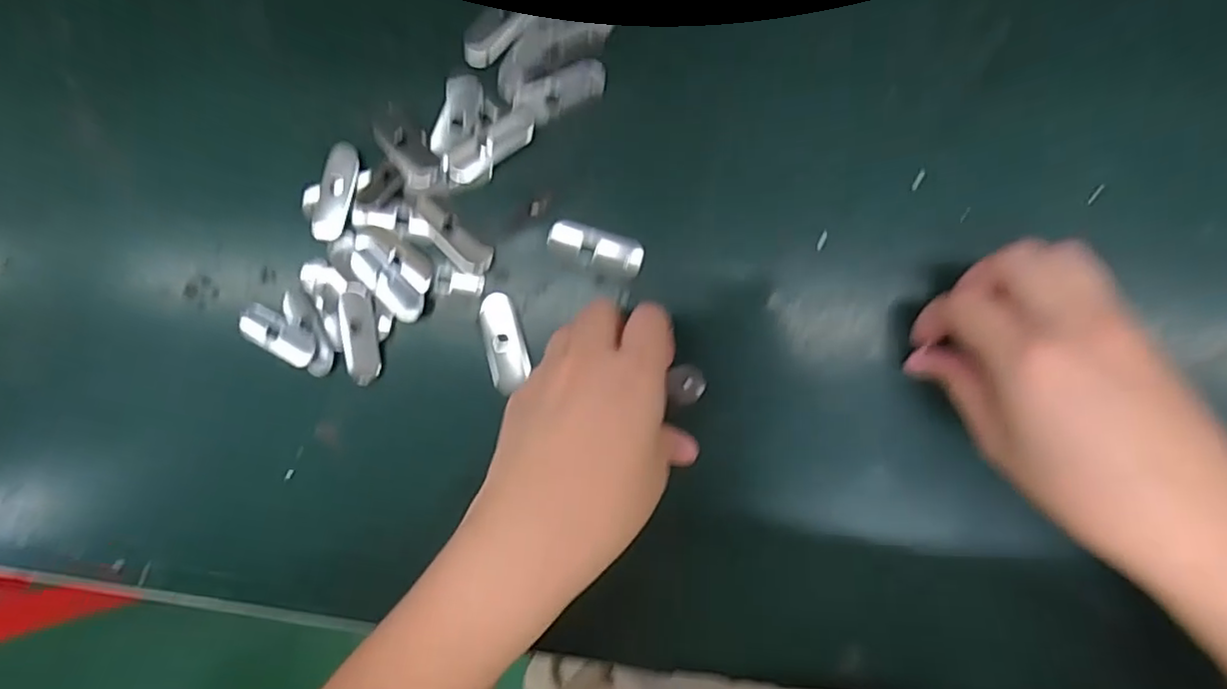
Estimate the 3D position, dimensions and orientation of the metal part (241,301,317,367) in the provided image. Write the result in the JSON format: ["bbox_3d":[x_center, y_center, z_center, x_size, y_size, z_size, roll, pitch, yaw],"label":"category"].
[{"bbox_3d":[-0.189,-0.005,0.341,0.050,0.004,0.021,27,92,7],"label":"metal part"}]

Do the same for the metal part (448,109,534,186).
[{"bbox_3d":[-0.065,-0.104,0.322,0.052,0.005,0.020,-33,85,6],"label":"metal part"}]

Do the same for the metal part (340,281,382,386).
[{"bbox_3d":[-0.139,-0.006,0.335,0.020,0.006,0.054,-6,88,8],"label":"metal part"}]

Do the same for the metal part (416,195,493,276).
[{"bbox_3d":[-0.088,-0.058,0.327,0.052,0.004,0.018,41,94,7],"label":"metal part"}]

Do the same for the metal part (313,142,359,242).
[{"bbox_3d":[-0.153,-0.084,0.337,0.020,0.004,0.054,17,91,8],"label":"metal part"}]

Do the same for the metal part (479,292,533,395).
[{"bbox_3d":[-0.058,-0.001,0.324,0.022,0.004,0.051,-12,87,7],"label":"metal part"}]

